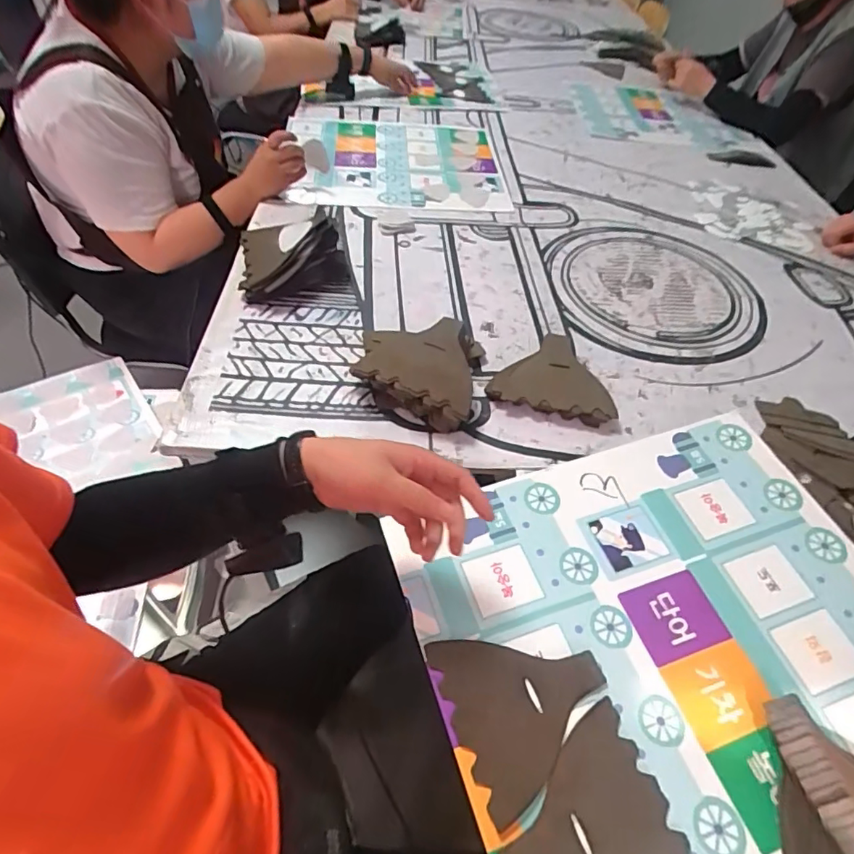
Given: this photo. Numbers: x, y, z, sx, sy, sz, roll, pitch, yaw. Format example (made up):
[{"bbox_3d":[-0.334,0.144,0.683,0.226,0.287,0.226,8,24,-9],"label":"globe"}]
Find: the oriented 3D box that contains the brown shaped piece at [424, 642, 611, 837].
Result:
[{"bbox_3d":[0.090,0.242,0.460,0.139,0.006,0.139,-14,54,-16],"label":"brown shaped piece"}]

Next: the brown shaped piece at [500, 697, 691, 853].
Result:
[{"bbox_3d":[0.125,0.314,0.404,0.141,0.004,0.139,-13,54,-15],"label":"brown shaped piece"}]

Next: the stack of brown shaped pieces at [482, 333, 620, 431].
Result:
[{"bbox_3d":[0.173,-0.075,0.714,0.159,0.027,0.142,12,51,5],"label":"stack of brown shaped pieces"}]

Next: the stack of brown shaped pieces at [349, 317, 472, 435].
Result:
[{"bbox_3d":[-0.018,-0.084,0.691,0.157,0.062,0.174,7,51,1],"label":"stack of brown shaped pieces"}]

